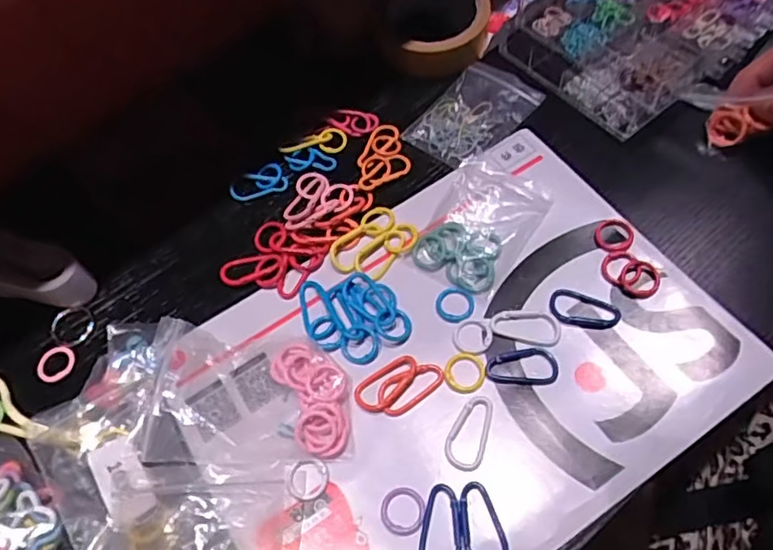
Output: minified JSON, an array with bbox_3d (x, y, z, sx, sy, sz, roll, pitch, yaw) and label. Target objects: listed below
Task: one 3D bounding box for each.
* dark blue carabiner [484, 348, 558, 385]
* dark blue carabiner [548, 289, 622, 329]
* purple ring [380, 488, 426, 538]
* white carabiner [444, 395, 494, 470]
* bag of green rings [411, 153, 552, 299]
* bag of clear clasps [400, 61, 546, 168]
[{"bbox_3d":[0.086,0.057,0.381,0.044,0.004,0.023,4,61,7],"label":"dark blue carabiner"},{"bbox_3d":[0.129,0.023,0.392,0.044,0.004,0.024,17,63,14],"label":"dark blue carabiner"},{"bbox_3d":[0.010,0.136,0.346,0.025,0.005,0.026,-2,60,3],"label":"purple ring"},{"bbox_3d":[0.050,0.094,0.363,0.023,0.005,0.047,15,62,13],"label":"white carabiner"},{"bbox_3d":[0.065,-0.036,0.428,0.071,0.011,0.096,28,66,19],"label":"bag of green rings"},{"bbox_3d":[0.071,-0.128,0.478,0.068,0.012,0.097,34,68,21],"label":"bag of clear clasps"}]

